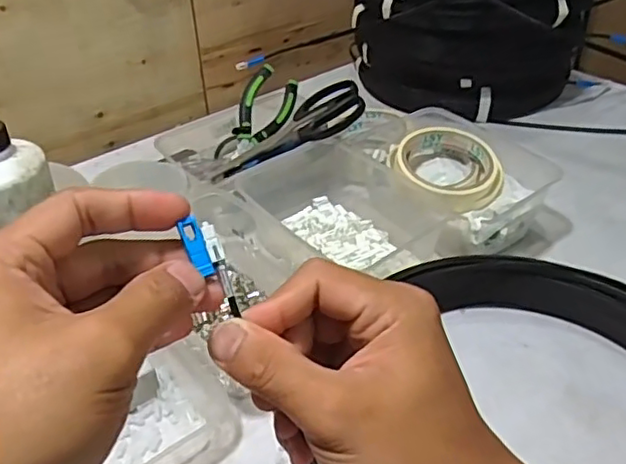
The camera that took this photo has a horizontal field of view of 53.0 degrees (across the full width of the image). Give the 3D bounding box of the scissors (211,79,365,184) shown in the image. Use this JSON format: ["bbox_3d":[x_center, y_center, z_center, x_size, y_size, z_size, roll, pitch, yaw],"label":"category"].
[{"bbox_3d":[-0.027,-0.096,0.637,0.173,0.025,0.054,-29,33,18],"label":"scissors"}]

